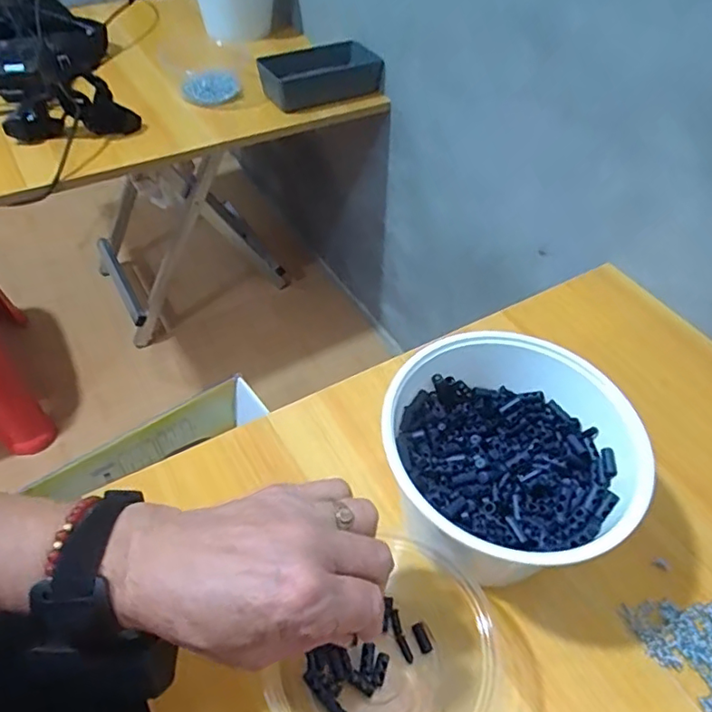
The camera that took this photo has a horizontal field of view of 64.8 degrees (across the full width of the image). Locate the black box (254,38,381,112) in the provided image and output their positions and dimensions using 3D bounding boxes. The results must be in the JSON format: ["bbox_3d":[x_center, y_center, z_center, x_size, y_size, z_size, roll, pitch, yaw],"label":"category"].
[{"bbox_3d":[-0.056,-0.439,0.882,0.187,0.051,0.102,-20,55,-19],"label":"black box"}]

